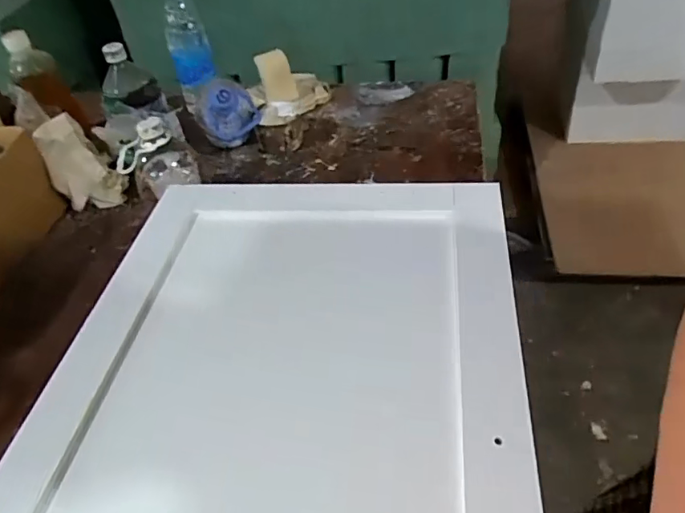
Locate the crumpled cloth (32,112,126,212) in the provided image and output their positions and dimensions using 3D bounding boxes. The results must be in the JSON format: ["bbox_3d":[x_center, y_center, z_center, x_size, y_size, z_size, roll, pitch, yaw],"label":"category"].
[{"bbox_3d":[-0.349,-0.120,0.701,0.076,0.104,0.094,-34,49,-25],"label":"crumpled cloth"}]

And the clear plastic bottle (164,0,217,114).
[{"bbox_3d":[-0.246,-0.338,0.839,0.064,0.191,0.064,-19,45,-12],"label":"clear plastic bottle"}]

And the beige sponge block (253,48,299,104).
[{"bbox_3d":[-0.112,-0.302,0.886,0.055,0.099,0.010,-10,57,6],"label":"beige sponge block"}]

